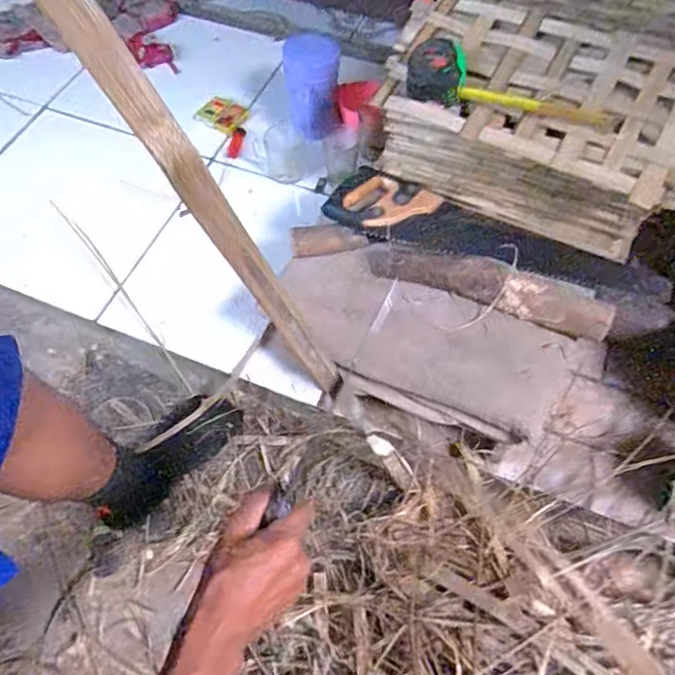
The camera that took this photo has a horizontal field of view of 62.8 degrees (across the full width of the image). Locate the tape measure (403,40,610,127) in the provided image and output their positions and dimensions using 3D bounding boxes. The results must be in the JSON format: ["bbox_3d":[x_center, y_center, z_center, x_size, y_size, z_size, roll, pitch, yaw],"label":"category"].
[{"bbox_3d":[0.212,-0.321,0.704,0.270,0.044,0.061,23,63,13],"label":"tape measure"}]

